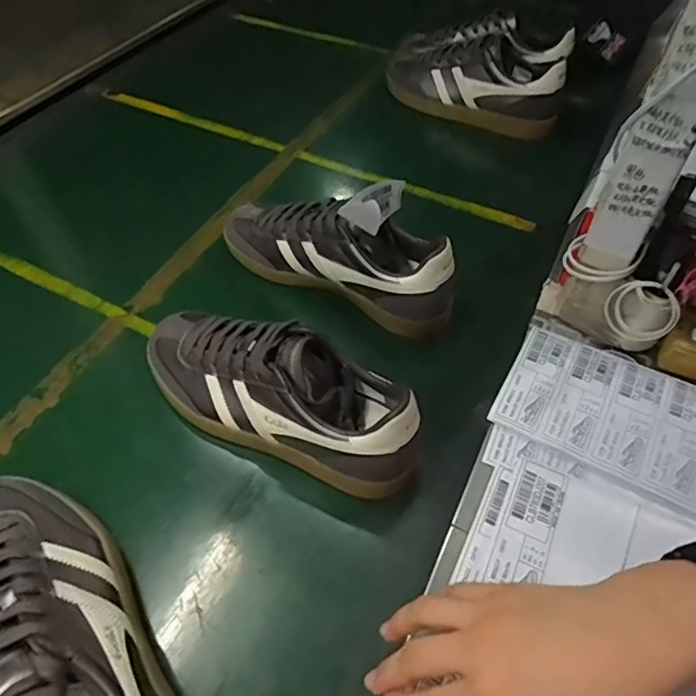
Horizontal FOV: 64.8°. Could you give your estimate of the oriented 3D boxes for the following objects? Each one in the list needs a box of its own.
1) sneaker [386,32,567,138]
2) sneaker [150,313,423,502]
[{"bbox_3d":[0.184,-0.403,0.810,0.277,0.094,0.110,27,56,22],"label":"sneaker"},{"bbox_3d":[-0.063,0.033,0.458,0.258,0.096,0.080,24,55,17],"label":"sneaker"}]

